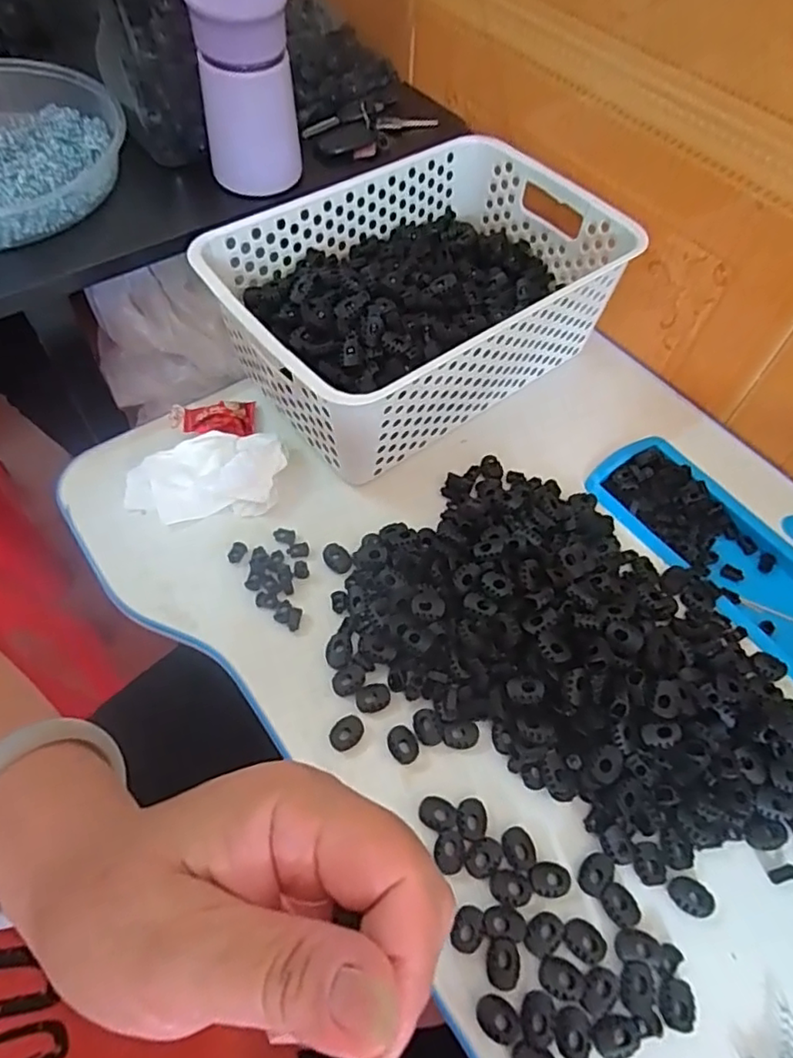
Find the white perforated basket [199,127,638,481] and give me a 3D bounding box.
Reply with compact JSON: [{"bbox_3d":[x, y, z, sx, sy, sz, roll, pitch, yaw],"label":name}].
[{"bbox_3d":[0.021,-0.189,0.497,0.309,0.096,0.203,-34,66,-21],"label":"white perforated basket"}]

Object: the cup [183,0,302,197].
[{"bbox_3d":[-0.113,-0.330,0.461,0.068,0.126,0.057,-12,60,-10],"label":"cup"}]

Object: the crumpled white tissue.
[{"bbox_3d":[-0.141,-0.042,0.452,0.115,0.026,0.065,-6,59,-6],"label":"crumpled white tissue"}]

